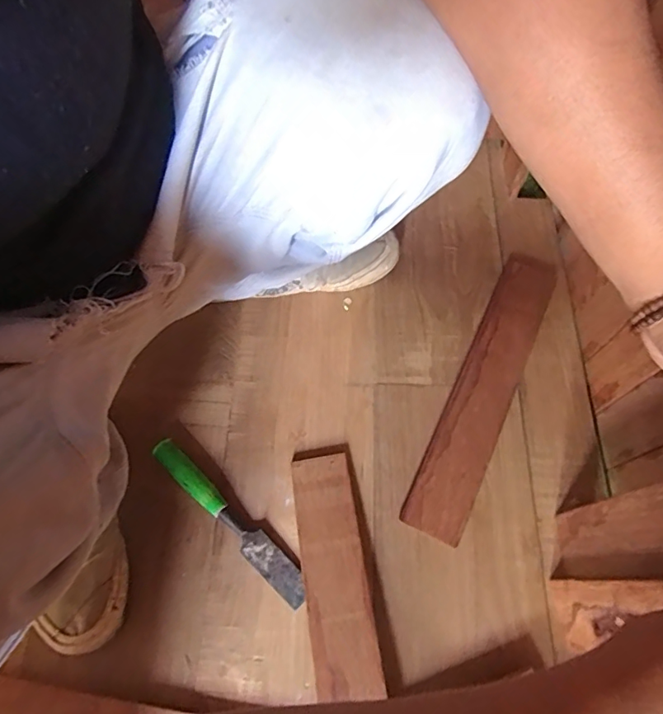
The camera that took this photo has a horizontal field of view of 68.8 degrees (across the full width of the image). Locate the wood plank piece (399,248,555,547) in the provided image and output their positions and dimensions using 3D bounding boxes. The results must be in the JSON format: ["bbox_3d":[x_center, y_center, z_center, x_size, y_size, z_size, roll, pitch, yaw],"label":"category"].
[{"bbox_3d":[0.189,0.030,0.597,0.072,0.016,0.385,24,68,12],"label":"wood plank piece"}]

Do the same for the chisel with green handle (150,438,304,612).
[{"bbox_3d":[-0.115,0.177,0.537,0.233,0.023,0.031,41,72,18],"label":"chisel with green handle"}]

